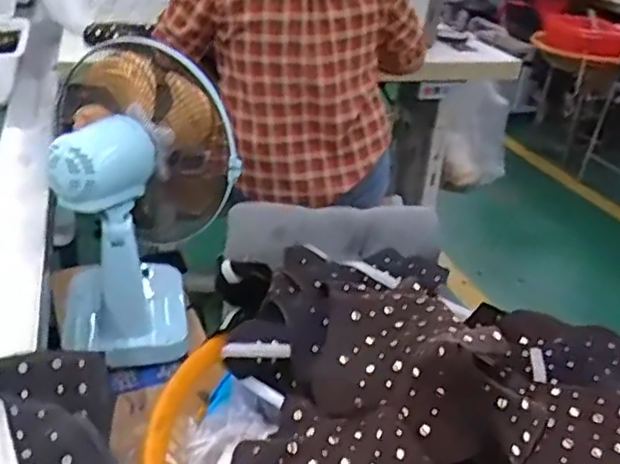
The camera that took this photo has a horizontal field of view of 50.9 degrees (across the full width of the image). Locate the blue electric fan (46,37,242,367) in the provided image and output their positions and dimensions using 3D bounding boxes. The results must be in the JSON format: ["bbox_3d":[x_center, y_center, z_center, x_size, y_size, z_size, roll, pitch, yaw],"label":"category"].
[{"bbox_3d":[-0.266,-0.045,1.074,0.284,0.453,0.250,-4,30,-15],"label":"blue electric fan"}]

